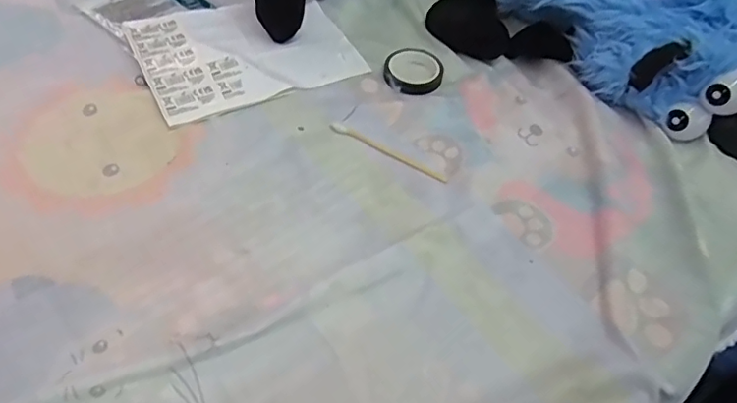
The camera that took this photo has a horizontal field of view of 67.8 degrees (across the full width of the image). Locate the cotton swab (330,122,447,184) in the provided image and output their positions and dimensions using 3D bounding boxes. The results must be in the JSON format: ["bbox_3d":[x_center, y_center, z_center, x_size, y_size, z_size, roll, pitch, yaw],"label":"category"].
[{"bbox_3d":[0.014,-0.037,0.398,0.094,0.004,0.007,27,54,15],"label":"cotton swab"}]

